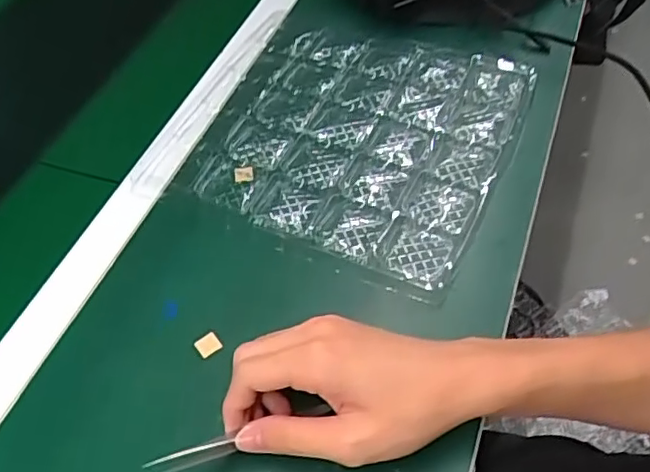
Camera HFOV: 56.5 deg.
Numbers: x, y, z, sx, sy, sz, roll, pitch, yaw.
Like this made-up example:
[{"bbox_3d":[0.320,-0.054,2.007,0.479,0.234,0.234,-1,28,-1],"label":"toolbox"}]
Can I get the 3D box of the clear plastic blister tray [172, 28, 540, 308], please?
[{"bbox_3d":[0.028,-0.091,0.531,0.244,0.027,0.257,18,57,19],"label":"clear plastic blister tray"}]

